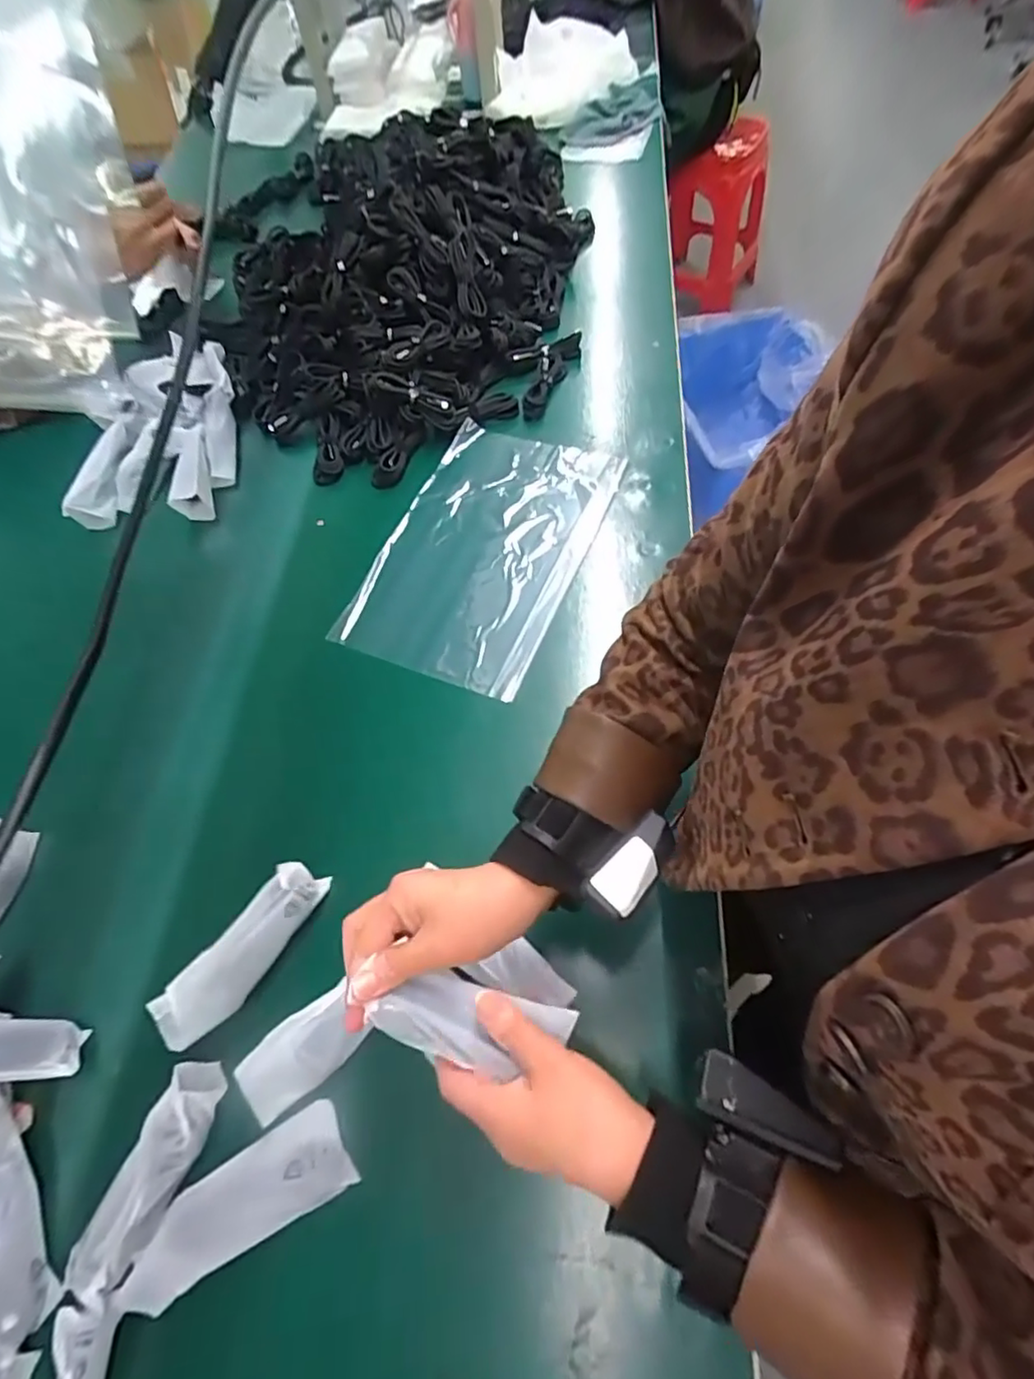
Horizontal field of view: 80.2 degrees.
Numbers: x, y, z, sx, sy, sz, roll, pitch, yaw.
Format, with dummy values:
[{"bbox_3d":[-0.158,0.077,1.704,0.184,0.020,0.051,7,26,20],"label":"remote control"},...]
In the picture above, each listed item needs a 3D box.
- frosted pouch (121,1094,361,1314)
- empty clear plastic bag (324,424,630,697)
[{"bbox_3d":[-0.192,0.350,0.418,0.150,0.019,0.056,-28,62,-10],"label":"frosted pouch"},{"bbox_3d":[-0.036,-0.165,0.708,0.219,0.012,0.354,21,67,13],"label":"empty clear plastic bag"}]

